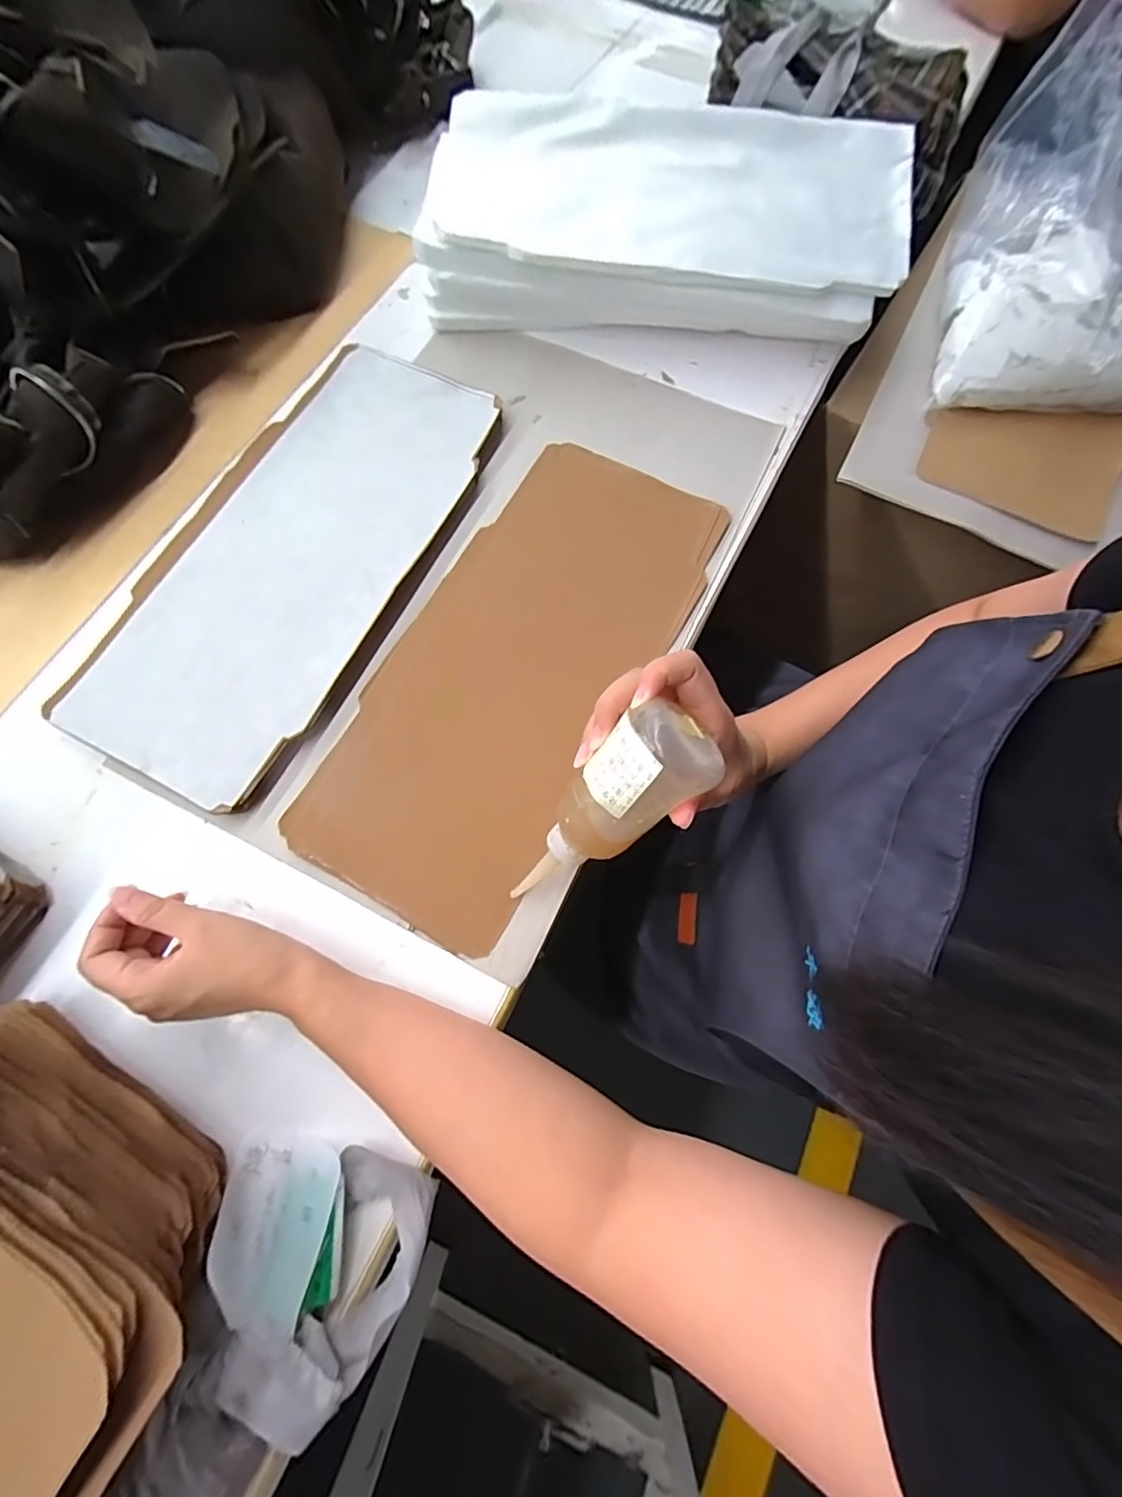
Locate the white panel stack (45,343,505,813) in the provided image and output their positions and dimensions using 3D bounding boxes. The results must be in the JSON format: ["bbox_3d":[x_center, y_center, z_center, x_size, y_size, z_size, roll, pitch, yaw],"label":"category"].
[{"bbox_3d":[-0.221,-0.168,0.448,0.190,0.025,0.421,25,75,5],"label":"white panel stack"}]

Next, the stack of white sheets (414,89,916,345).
[{"bbox_3d":[0.096,-0.498,0.517,0.439,0.099,0.175,5,72,1],"label":"stack of white sheets"}]

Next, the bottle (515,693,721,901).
[{"bbox_3d":[0.023,0.043,0.333,0.052,0.047,0.161,48,122,11],"label":"bottle"}]

